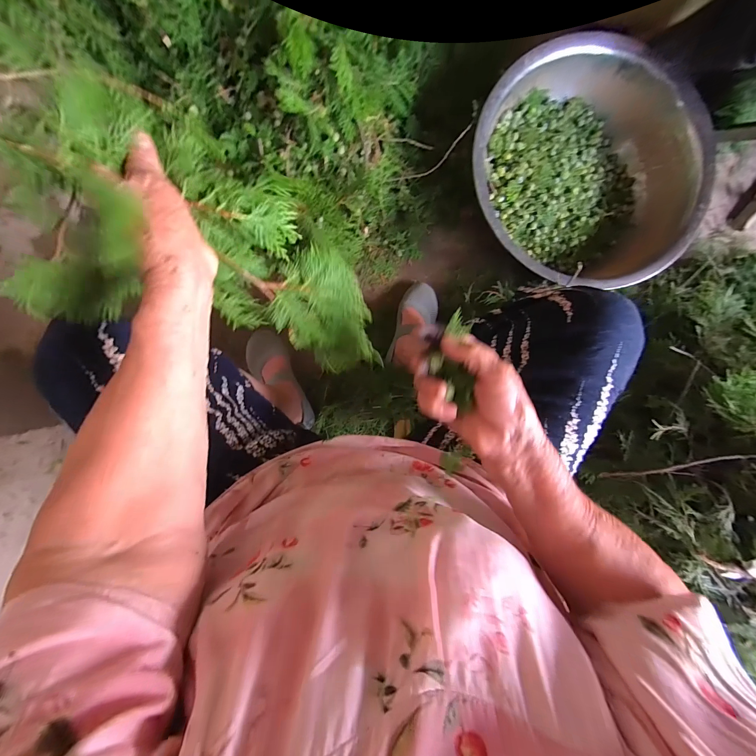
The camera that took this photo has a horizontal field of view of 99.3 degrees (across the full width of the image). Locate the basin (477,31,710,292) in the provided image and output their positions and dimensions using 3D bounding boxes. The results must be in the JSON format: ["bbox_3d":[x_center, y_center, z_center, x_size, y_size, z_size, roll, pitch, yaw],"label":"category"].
[{"bbox_3d":[0.394,-0.393,0.646,0.432,0.142,0.414,0,92,-4],"label":"basin"}]

